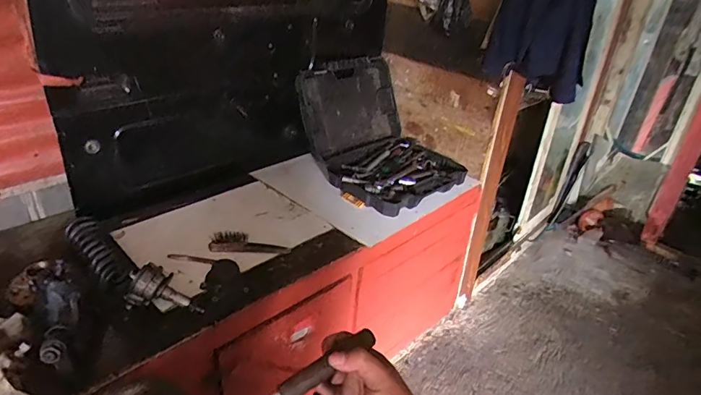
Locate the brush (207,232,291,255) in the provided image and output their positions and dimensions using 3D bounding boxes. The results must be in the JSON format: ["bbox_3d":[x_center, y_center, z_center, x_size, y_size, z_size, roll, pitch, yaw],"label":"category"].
[{"bbox_3d":[-0.265,0.120,1.181,0.210,0.047,0.045,2,28,-5],"label":"brush"}]

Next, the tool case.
[{"bbox_3d":[0.127,-0.231,1.529,0.453,0.355,0.481,-21,37,-38],"label":"tool case"}]

